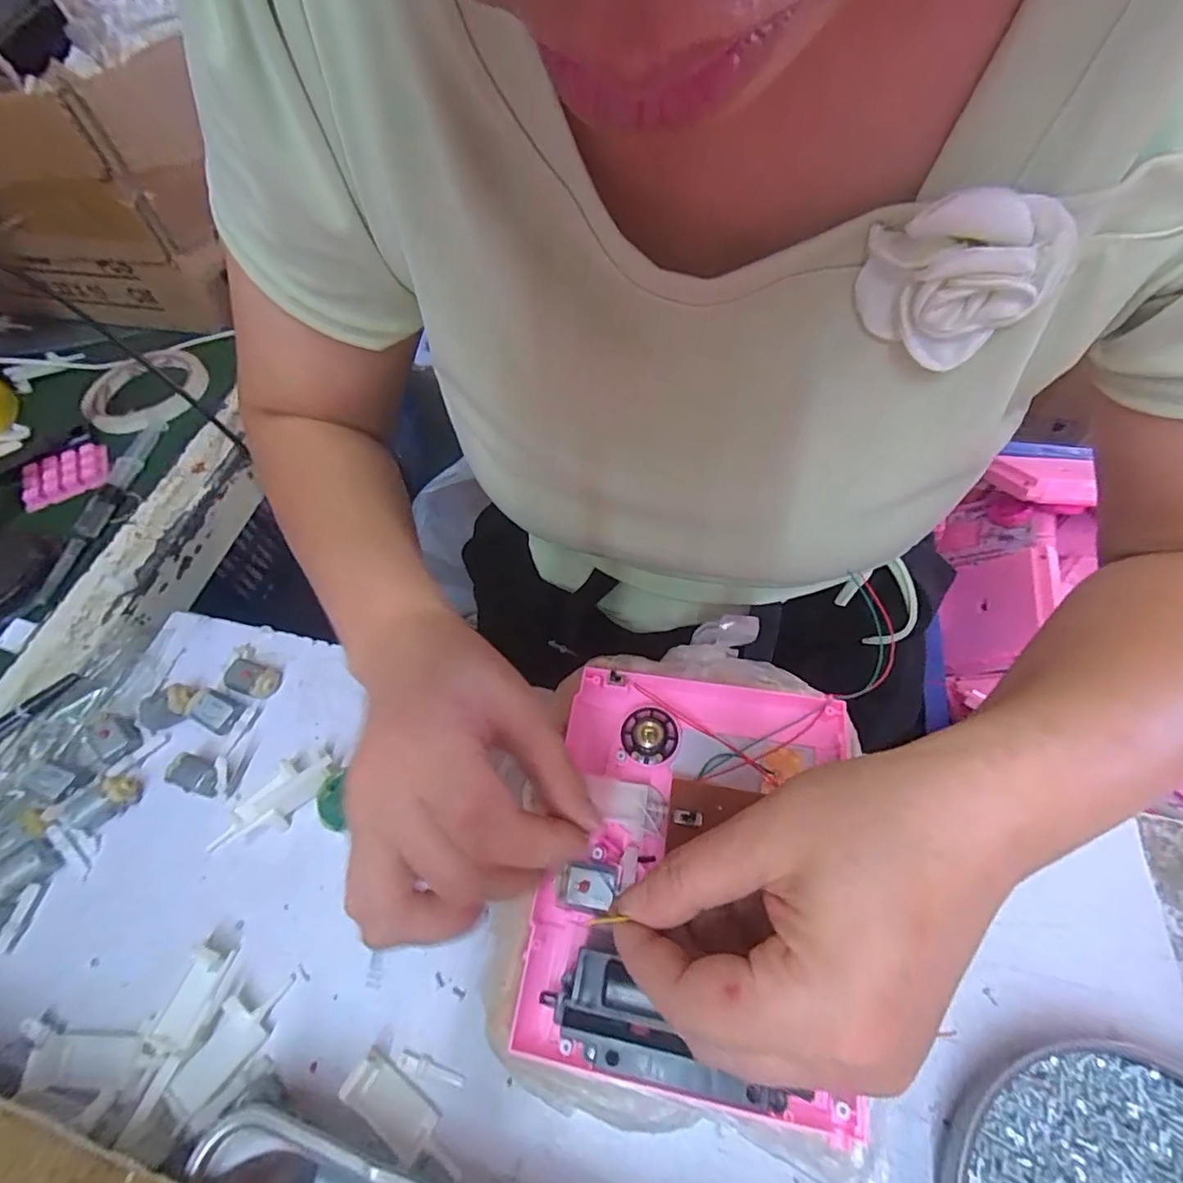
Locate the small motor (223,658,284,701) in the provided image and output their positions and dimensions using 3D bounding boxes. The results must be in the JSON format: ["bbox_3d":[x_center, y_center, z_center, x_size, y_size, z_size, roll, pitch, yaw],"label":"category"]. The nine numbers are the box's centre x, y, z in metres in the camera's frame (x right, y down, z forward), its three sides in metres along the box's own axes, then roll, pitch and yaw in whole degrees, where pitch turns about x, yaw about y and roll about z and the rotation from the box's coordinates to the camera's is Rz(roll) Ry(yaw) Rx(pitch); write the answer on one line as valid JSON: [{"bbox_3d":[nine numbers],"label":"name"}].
[{"bbox_3d":[-0.205,0.053,0.334,0.033,0.016,0.019,15,62,12],"label":"small motor"}]

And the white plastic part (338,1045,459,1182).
[{"bbox_3d":[-0.079,0.222,0.232,0.057,0.011,0.018,30,66,20],"label":"white plastic part"}]

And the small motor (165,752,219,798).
[{"bbox_3d":[-0.218,0.102,0.306,0.028,0.018,0.017,13,61,11],"label":"small motor"}]

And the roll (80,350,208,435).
[{"bbox_3d":[-0.392,-0.176,0.486,0.099,0.008,0.098,-2,60,3],"label":"roll"}]

